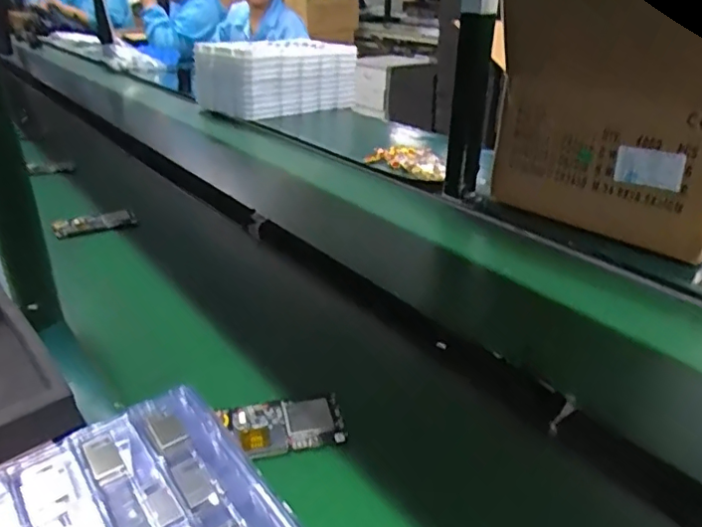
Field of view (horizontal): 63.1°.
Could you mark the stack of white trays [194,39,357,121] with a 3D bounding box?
[{"bbox_3d":[-0.201,-0.537,1.645,0.238,0.180,0.457,21,33,34],"label":"stack of white trays"}]

